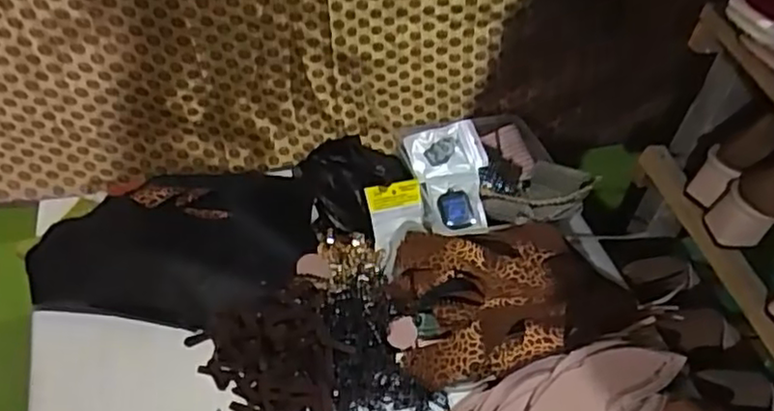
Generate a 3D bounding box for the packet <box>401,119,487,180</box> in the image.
[{"bbox_3d":[0.079,-0.072,0.891,0.101,0.012,0.070,-16,77,-12],"label":"packet"}]

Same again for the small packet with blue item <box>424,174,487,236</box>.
[{"bbox_3d":[0.085,0.000,0.850,0.077,0.026,0.091,6,46,-1],"label":"small packet with blue item"}]

